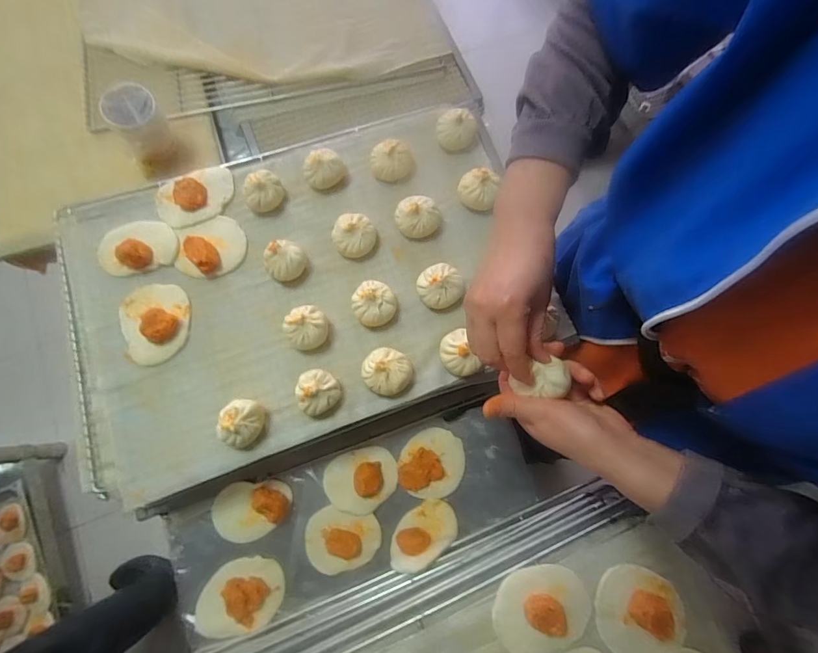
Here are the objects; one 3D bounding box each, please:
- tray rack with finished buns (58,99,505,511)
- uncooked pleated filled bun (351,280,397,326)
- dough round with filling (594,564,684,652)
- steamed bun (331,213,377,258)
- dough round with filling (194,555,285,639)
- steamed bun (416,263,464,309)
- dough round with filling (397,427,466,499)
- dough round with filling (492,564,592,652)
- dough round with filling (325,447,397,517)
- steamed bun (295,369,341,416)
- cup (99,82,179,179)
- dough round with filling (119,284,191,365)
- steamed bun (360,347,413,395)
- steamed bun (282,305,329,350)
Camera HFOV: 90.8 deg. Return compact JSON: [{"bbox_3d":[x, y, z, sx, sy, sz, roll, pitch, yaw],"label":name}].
[{"bbox_3d":[-0.146,-0.065,0.539,0.609,0.051,0.424,-18,76,-5],"label":"tray rack with finished buns"},{"bbox_3d":[-0.045,-0.030,0.524,0.054,0.040,0.057,0,75,0],"label":"uncooked pleated filled bun"},{"bbox_3d":[0.258,0.321,0.440,0.092,0.032,0.095,0,75,0],"label":"dough round with filling"},{"bbox_3d":[-0.075,-0.124,0.548,0.056,0.046,0.057,0,75,0],"label":"steamed bun"},{"bbox_3d":[-0.223,0.355,0.532,0.110,0.017,0.083,-15,77,-4],"label":"dough round with filling"},{"bbox_3d":[0.041,-0.053,0.530,0.059,0.035,0.055,0,75,0],"label":"steamed bun"},{"bbox_3d":[0.033,0.193,0.568,0.099,0.027,0.086,-44,81,-10],"label":"dough round with filling"},{"bbox_3d":[0.149,0.315,0.443,0.108,0.030,0.083,-17,75,-5],"label":"dough round with filling"},{"bbox_3d":[-0.067,0.215,0.562,0.101,0.026,0.082,-15,77,-4],"label":"dough round with filling"},{"bbox_3d":[-0.111,0.079,0.492,0.050,0.045,0.049,0,75,0],"label":"steamed bun"},{"bbox_3d":[-0.401,-0.298,0.605,0.083,0.094,0.078,-28,77,-7],"label":"cup"},{"bbox_3d":[-0.329,-0.008,0.519,0.086,0.031,0.101,-24,76,-6],"label":"dough round with filling"},{"bbox_3d":[-0.027,0.056,0.504,0.062,0.040,0.056,15,75,4],"label":"steamed bun"},{"bbox_3d":[-0.131,0.001,0.512,0.052,0.040,0.052,0,75,0],"label":"steamed bun"}]

